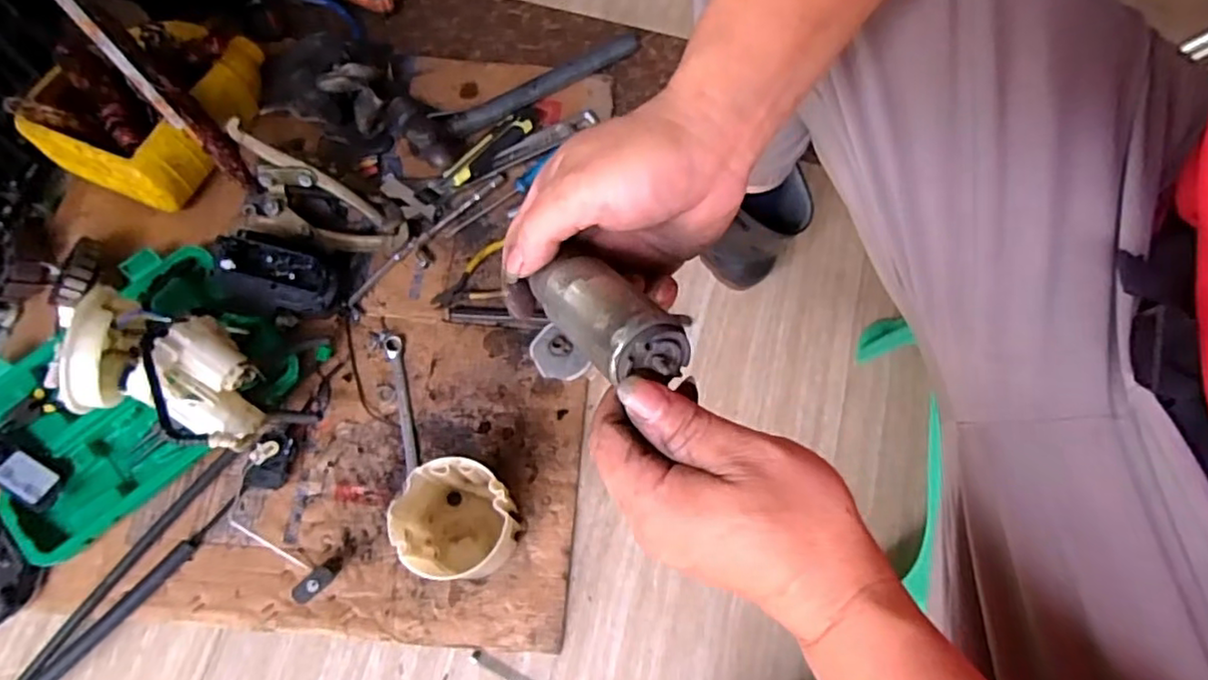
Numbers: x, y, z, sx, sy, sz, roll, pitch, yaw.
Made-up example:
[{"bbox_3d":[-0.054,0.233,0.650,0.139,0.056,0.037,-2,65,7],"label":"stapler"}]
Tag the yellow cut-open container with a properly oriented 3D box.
[{"bbox_3d":[-0.502,-0.276,0.737,0.184,0.121,0.221,22,71,5],"label":"yellow cut-open container"}]

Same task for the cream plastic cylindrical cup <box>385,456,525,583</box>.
[{"bbox_3d":[-0.138,0.167,0.604,0.094,0.121,0.088,1,71,-2],"label":"cream plastic cylindrical cup"}]

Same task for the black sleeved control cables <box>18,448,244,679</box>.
[{"bbox_3d":[-0.511,0.306,0.608,0.045,0.028,0.463,36,73,10],"label":"black sleeved control cables"}]

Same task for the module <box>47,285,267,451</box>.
[{"bbox_3d":[-0.416,0.025,0.604,0.194,0.100,0.124,22,72,5],"label":"module"}]

